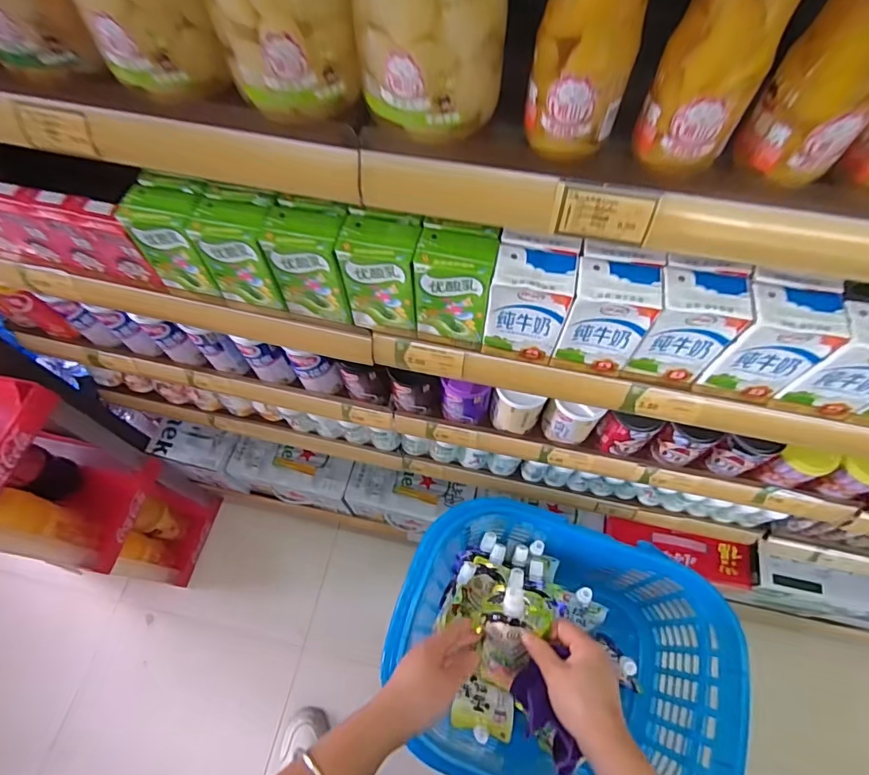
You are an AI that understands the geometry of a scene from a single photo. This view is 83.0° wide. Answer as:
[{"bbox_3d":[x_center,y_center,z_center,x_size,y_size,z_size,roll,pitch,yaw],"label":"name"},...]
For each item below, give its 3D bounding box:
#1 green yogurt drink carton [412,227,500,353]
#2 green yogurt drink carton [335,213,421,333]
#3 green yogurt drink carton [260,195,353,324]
[{"bbox_3d":[0.019,-0.088,0.438,0.065,0.099,0.052,10,64,7],"label":"green yogurt drink carton"},{"bbox_3d":[-0.044,-0.102,0.443,0.065,0.096,0.053,11,64,8],"label":"green yogurt drink carton"},{"bbox_3d":[-0.108,-0.115,0.454,0.064,0.099,0.054,10,64,7],"label":"green yogurt drink carton"}]

